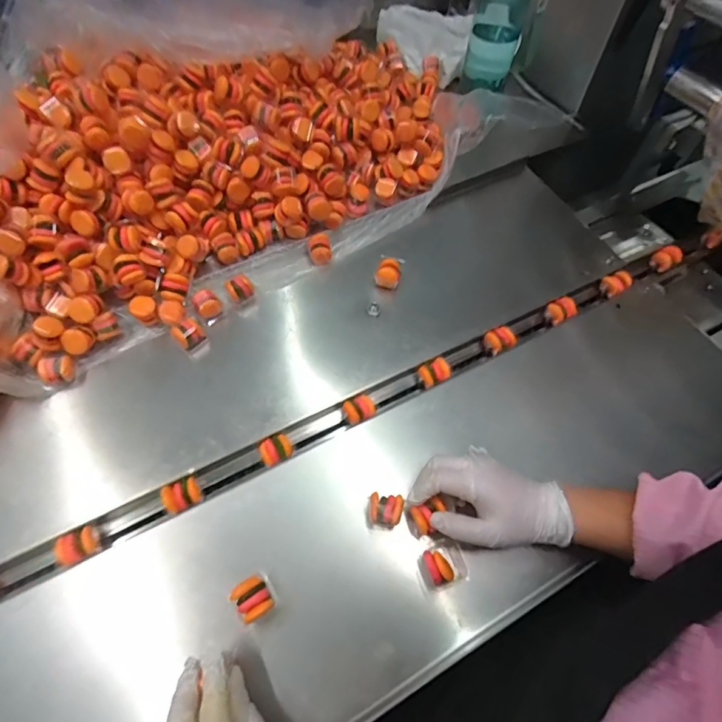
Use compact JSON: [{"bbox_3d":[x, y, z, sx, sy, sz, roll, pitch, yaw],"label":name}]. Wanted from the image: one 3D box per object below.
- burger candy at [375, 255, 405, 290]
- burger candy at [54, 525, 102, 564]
[{"bbox_3d":[0.037,-0.114,0.605,0.031,0.037,0.037,13,61,7],"label":"burger candy"},{"bbox_3d":[-0.269,0.176,0.436,0.031,0.025,0.028,-20,62,-12],"label":"burger candy"}]

